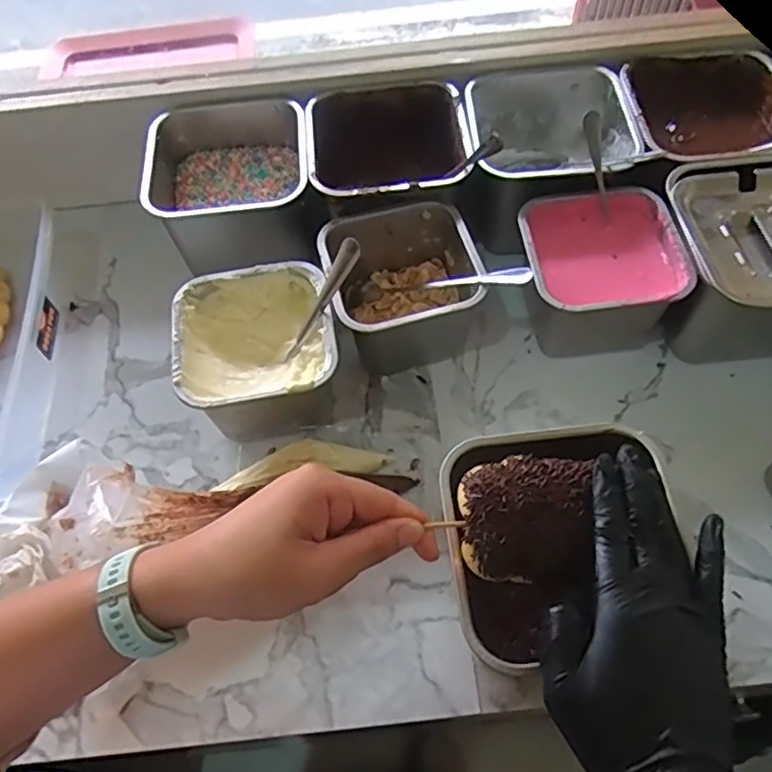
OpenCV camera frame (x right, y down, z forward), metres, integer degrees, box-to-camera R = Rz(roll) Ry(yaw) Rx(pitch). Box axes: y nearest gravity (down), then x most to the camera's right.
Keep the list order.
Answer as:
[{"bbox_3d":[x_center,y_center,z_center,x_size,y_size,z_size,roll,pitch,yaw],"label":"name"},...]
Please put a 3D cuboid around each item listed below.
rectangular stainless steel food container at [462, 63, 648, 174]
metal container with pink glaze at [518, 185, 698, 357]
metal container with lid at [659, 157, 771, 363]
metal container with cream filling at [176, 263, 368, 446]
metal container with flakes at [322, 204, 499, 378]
[{"bbox_3d":[0.143,-0.209,0.578,0.136,0.095,0.134,-3,60,2],"label":"rectangular stainless steel food container"},{"bbox_3d":[0.170,-0.087,0.524,0.115,0.097,0.113,-6,60,0],"label":"metal container with pink glaze"},{"bbox_3d":[0.293,-0.092,0.511,0.135,0.118,0.145,-5,60,0],"label":"metal container with lid"},{"bbox_3d":[-0.092,-0.021,0.504,0.124,0.094,0.116,-10,60,-2],"label":"metal container with cream filling"},{"bbox_3d":[0.018,-0.081,0.532,0.126,0.094,0.117,-17,61,-6],"label":"metal container with flakes"}]

